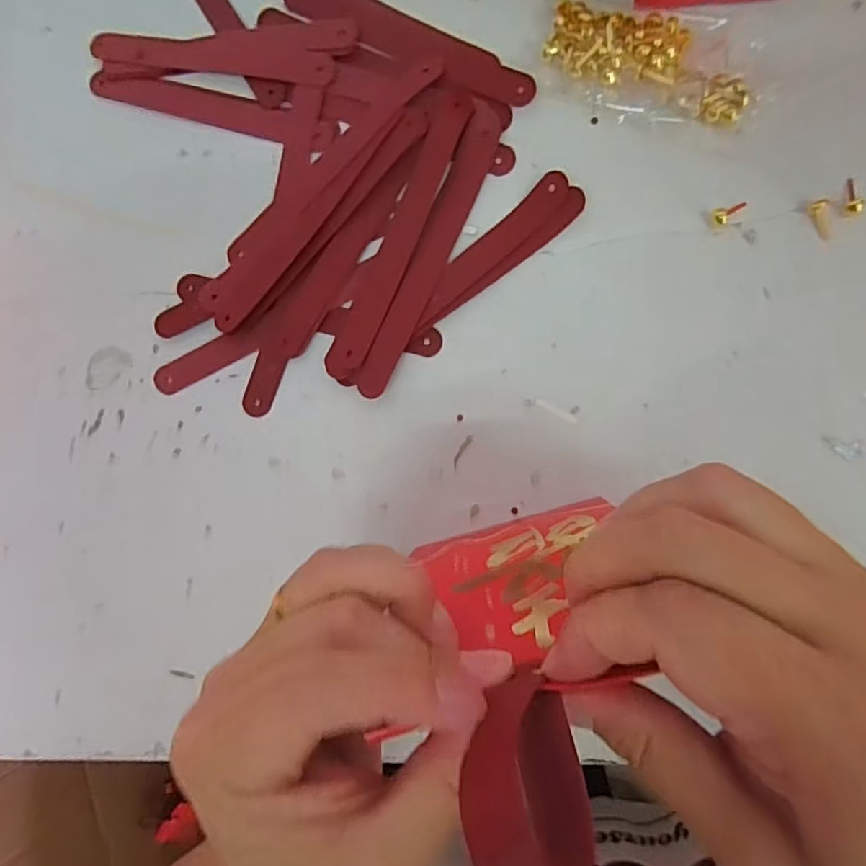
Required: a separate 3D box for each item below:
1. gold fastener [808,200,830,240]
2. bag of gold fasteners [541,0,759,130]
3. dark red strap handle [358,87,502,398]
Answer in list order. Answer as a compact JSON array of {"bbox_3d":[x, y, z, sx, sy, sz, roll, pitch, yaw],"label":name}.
[{"bbox_3d":[0.157,-0.086,0.226,0.006,0.005,0.016,-24,105,8],"label":"gold fastener"},{"bbox_3d":[0.089,-0.155,0.234,0.092,0.014,0.043,19,92,9],"label":"bag of gold fasteners"},{"bbox_3d":[0.000,-0.080,0.250,0.016,0.005,0.137,23,92,9],"label":"dark red strap handle"}]

